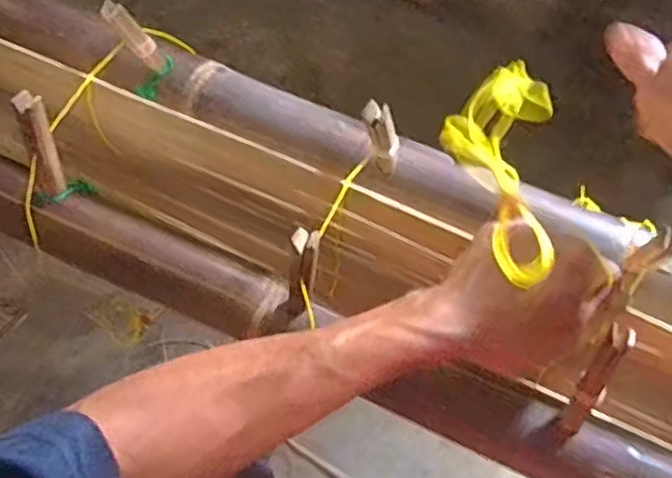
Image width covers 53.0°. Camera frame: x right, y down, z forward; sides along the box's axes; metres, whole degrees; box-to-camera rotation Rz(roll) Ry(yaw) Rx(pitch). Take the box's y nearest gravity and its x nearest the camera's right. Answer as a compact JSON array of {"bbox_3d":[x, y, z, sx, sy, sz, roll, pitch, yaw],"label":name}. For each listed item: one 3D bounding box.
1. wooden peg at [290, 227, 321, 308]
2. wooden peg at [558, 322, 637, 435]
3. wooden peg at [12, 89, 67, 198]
[{"bbox_3d":[-0.018,0.016,0.393,0.015,0.052,0.015,6,38,2],"label":"wooden peg"},{"bbox_3d":[0.143,0.079,0.372,0.012,0.081,0.013,16,39,6],"label":"wooden peg"},{"bbox_3d":[-0.187,-0.060,0.431,0.012,0.081,0.013,8,48,3],"label":"wooden peg"}]

